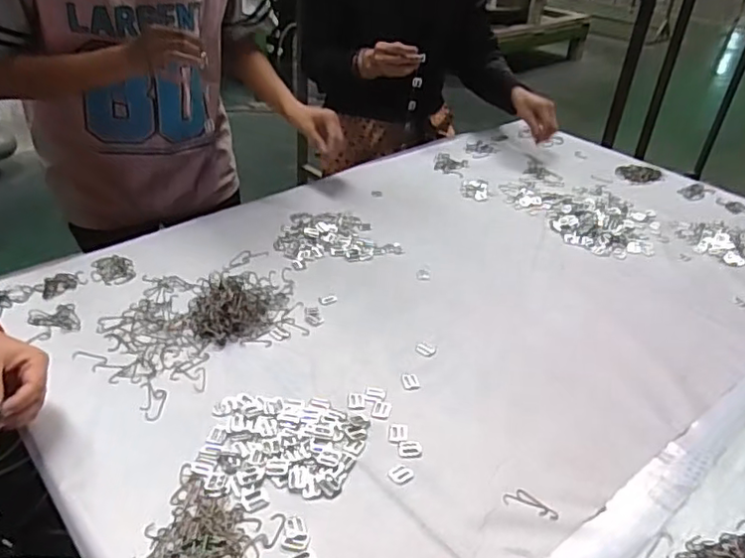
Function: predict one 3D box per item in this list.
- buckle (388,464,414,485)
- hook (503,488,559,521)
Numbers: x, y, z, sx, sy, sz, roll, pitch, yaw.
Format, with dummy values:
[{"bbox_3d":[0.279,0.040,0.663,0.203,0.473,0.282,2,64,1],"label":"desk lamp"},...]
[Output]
[{"bbox_3d":[0.028,0.188,0.585,0.022,0.004,0.020,-26,43,-34],"label":"buckle"},{"bbox_3d":[0.149,0.208,0.564,0.049,0.004,0.021,14,36,16],"label":"hook"}]

